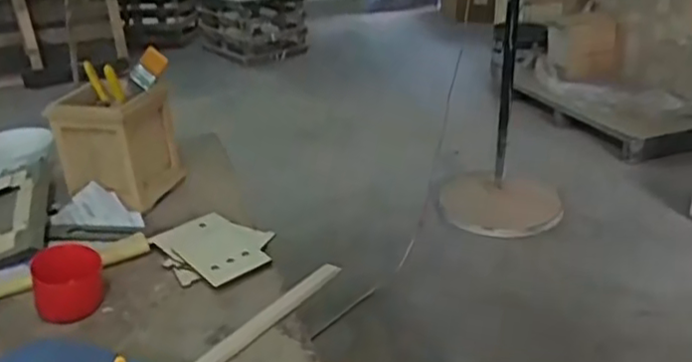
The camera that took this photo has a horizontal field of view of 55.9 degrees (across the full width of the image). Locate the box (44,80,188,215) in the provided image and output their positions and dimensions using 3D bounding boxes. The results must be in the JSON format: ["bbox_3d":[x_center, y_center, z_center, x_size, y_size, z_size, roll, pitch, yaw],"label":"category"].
[{"bbox_3d":[-0.280,-0.044,0.801,0.107,0.135,0.102,5,26,16],"label":"box"}]

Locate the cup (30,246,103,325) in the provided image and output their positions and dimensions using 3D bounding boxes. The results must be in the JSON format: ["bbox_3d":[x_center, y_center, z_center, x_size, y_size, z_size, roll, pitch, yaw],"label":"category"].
[{"bbox_3d":[-0.273,0.100,0.640,0.057,0.061,0.053,-6,25,-8],"label":"cup"}]

